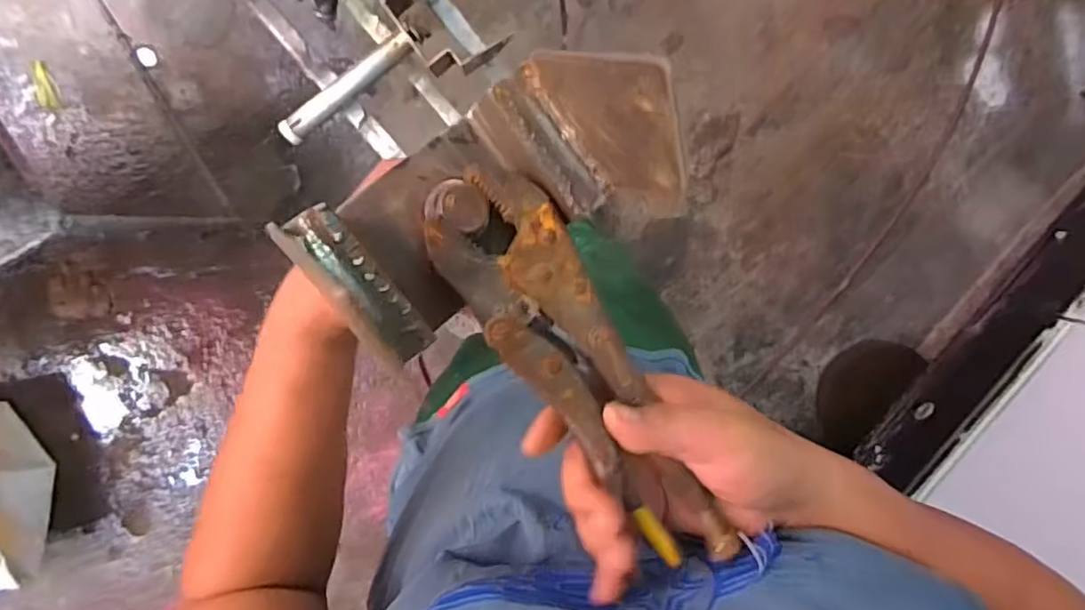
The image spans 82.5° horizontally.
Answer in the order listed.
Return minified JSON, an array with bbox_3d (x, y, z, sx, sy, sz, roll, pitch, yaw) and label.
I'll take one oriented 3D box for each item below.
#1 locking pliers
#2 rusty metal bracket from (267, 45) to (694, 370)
[{"bbox_3d":[0.022,0.036,0.301,0.058,0.016,0.224,-33,97,-1],"label":"locking pliers"},{"bbox_3d":[-0.024,-0.049,0.274,0.147,0.087,0.074,-37,99,0],"label":"rusty metal bracket"}]

